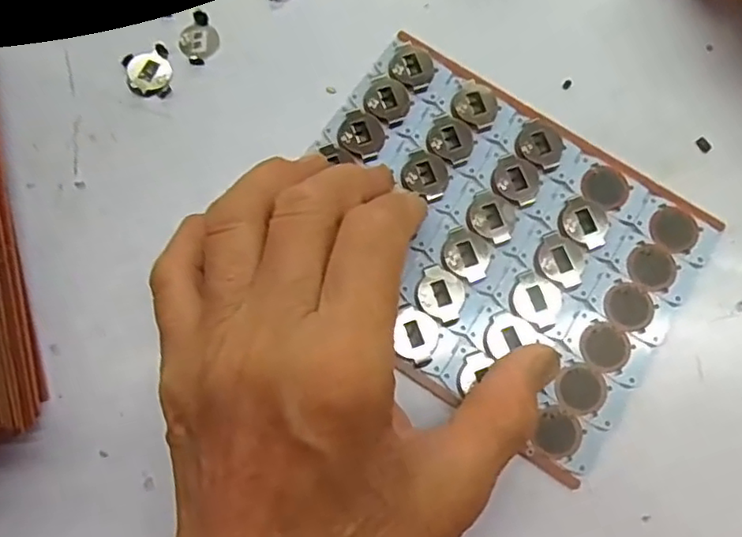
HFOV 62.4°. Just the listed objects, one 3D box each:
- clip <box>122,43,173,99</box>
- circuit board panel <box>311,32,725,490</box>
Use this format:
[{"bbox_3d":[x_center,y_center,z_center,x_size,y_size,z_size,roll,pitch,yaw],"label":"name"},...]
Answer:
[{"bbox_3d":[-0.089,-0.079,0.246,0.018,0.004,0.021,-16,78,-4],"label":"clip"},{"bbox_3d":[0.042,-0.013,0.233,0.143,0.006,0.113,35,79,7],"label":"circuit board panel"}]

